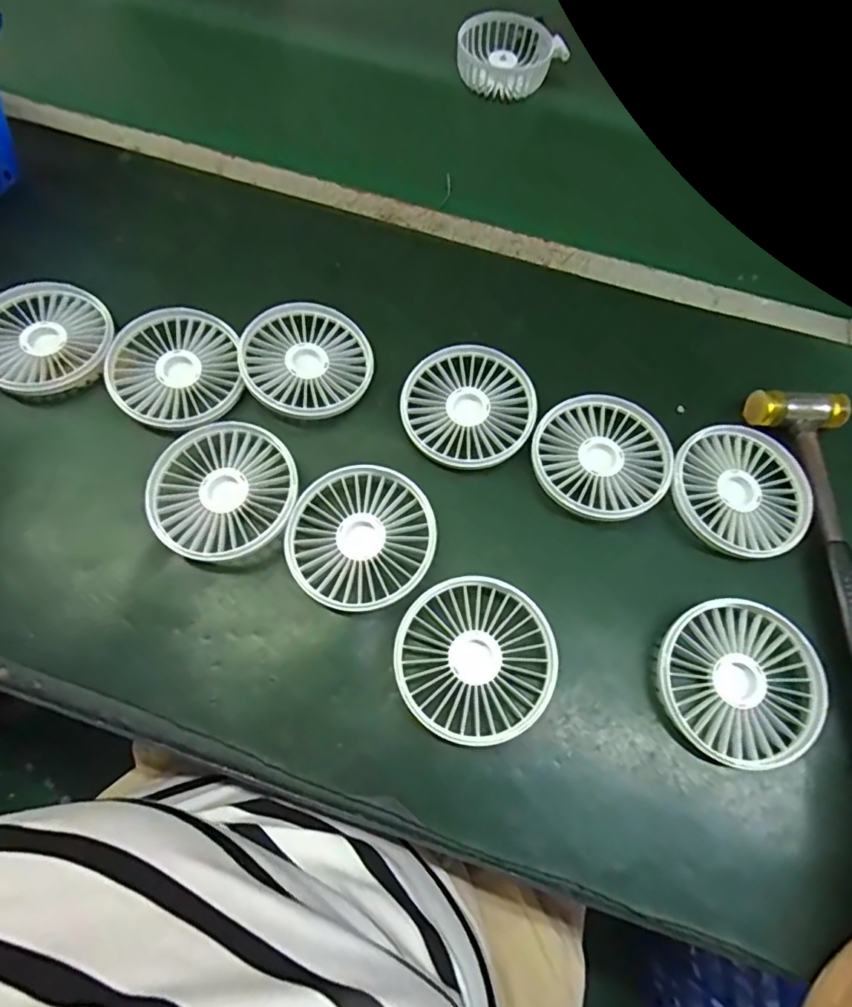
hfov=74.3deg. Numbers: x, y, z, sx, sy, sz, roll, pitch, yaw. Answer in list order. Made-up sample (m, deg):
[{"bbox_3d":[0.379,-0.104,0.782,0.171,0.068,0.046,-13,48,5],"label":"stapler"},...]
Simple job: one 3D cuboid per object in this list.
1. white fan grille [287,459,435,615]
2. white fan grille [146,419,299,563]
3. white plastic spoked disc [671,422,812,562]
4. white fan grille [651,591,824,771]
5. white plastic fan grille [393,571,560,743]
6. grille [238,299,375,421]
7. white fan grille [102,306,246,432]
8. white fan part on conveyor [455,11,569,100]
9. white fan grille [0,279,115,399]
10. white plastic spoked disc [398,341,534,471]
[{"bbox_3d":[-0.038,0.019,0.339,0.082,0.014,0.091,11,67,4],"label":"white fan grille"},{"bbox_3d":[-0.121,-0.007,0.347,0.084,0.022,0.089,0,67,0],"label":"white fan grille"},{"bbox_3d":[0.204,-0.010,0.362,0.085,0.016,0.087,0,67,0],"label":"white plastic spoked disc"},{"bbox_3d":[0.175,0.098,0.312,0.086,0.010,0.084,43,73,16],"label":"white fan grille"},{"bbox_3d":[0.028,0.086,0.316,0.085,0.011,0.087,0,67,0],"label":"white plastic fan grille"},{"bbox_3d":[-0.082,-0.100,0.389,0.085,0.022,0.086,0,67,0],"label":"grille"},{"bbox_3d":[-0.167,-0.089,0.383,0.085,0.027,0.086,41,72,15],"label":"white fan grille"},{"bbox_3d":[0.083,-0.438,0.556,0.094,0.040,0.092,0,67,0],"label":"white fan part on conveyor"},{"bbox_3d":[-0.262,-0.114,0.384,0.085,0.020,0.084,1,67,-2],"label":"white fan grille"},{"bbox_3d":[0.028,-0.065,0.375,0.084,0.017,0.085,0,67,0],"label":"white plastic spoked disc"}]

